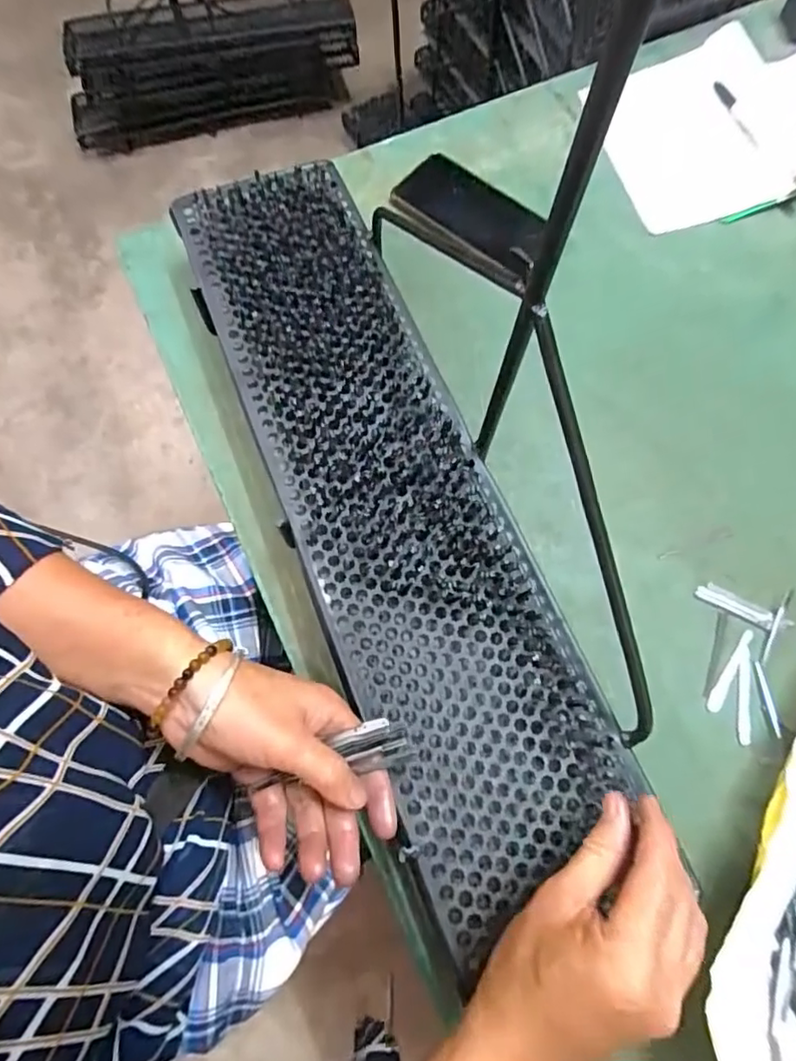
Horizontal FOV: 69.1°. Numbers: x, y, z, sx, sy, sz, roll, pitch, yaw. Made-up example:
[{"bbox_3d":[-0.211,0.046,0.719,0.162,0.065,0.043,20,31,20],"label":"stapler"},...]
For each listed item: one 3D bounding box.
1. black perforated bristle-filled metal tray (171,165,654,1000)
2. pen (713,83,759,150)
[{"bbox_3d":[-0.014,-0.040,0.406,0.146,0.020,0.545,-21,74,-6],"label":"black perforated bristle-filled metal tray"},{"bbox_3d":[0.336,-0.412,0.574,0.013,0.012,0.075,-35,94,-10],"label":"pen"}]

